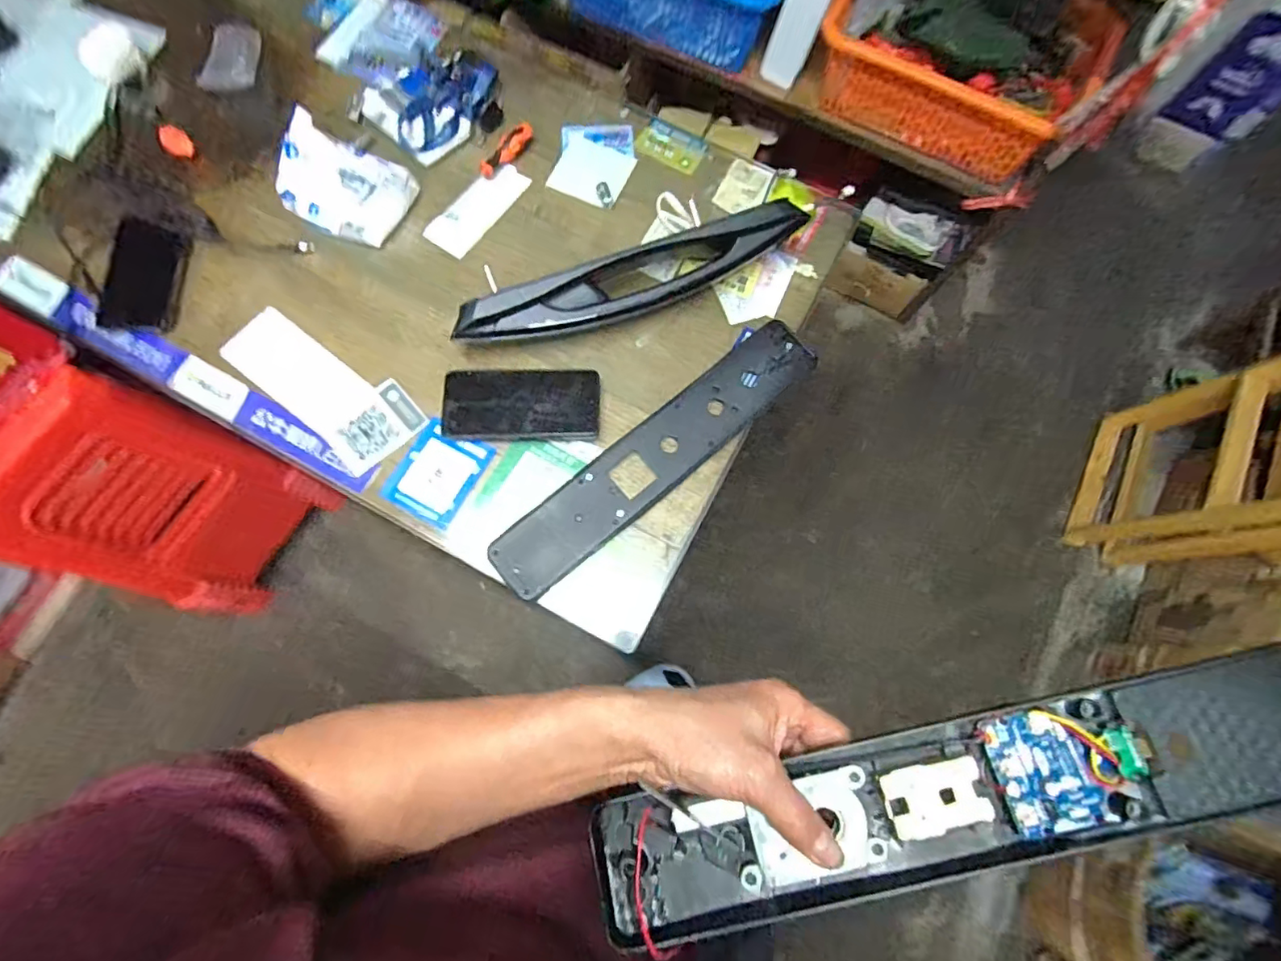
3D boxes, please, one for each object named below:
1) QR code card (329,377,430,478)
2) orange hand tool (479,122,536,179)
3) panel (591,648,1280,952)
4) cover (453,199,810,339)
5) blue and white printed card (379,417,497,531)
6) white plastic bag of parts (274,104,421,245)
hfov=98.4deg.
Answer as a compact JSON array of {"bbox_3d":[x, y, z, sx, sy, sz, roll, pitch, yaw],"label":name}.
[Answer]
[{"bbox_3d":[-0.277,-0.056,0.577,0.095,0.007,0.065,-42,80,-12],"label":"QR code card"},{"bbox_3d":[-0.165,-0.402,0.672,0.028,0.020,0.083,35,76,7],"label":"orange hand tool"},{"bbox_3d":[0.182,0.175,0.306,0.414,0.021,0.074,-15,75,2],"label":"panel"},{"bbox_3d":[-0.003,-0.215,0.594,0.378,0.069,0.045,-19,76,-7],"label":"cover"},{"bbox_3d":[-0.207,-0.008,0.567,0.076,0.005,0.094,28,77,2],"label":"blue and white printed card"},{"bbox_3d":[-0.331,-0.338,0.618,0.118,0.068,0.104,24,75,5],"label":"white plastic bag of parts"}]

